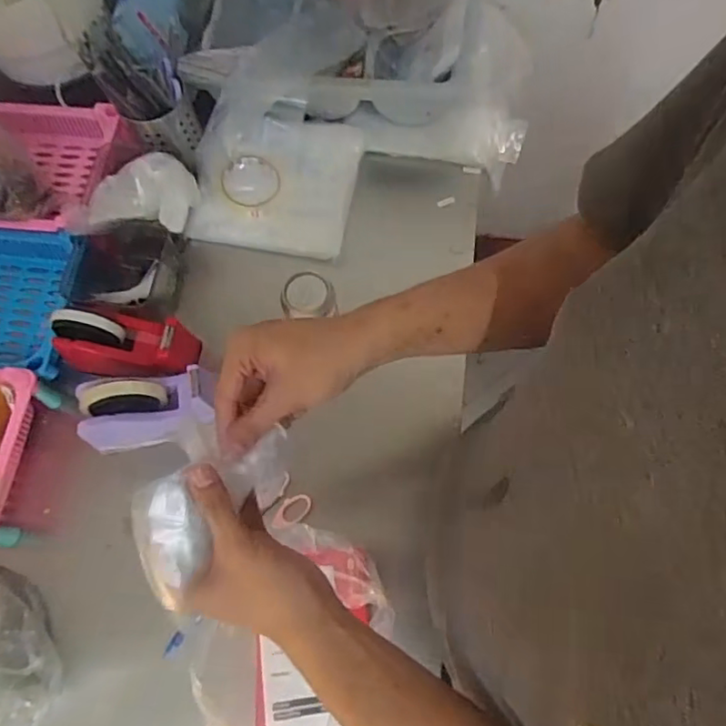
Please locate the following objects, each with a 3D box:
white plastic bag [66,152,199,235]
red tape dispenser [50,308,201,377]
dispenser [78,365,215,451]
[{"bbox_3d":[-0.292,-0.206,0.748,0.165,0.063,0.101,-15,69,-3],"label":"white plastic bag"},{"bbox_3d":[-0.281,-0.025,0.703,0.176,0.084,0.068,4,70,4],"label":"red tape dispenser"},{"bbox_3d":[-0.248,0.047,0.676,0.146,0.099,0.062,-14,69,-2],"label":"dispenser"}]

